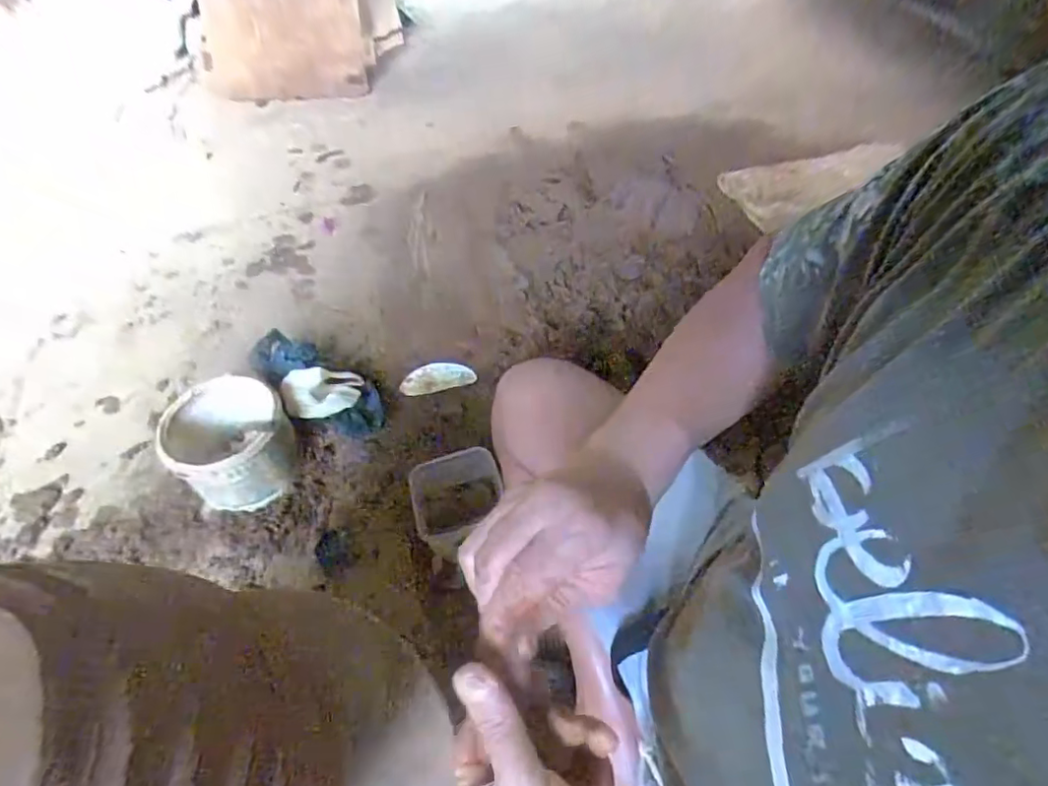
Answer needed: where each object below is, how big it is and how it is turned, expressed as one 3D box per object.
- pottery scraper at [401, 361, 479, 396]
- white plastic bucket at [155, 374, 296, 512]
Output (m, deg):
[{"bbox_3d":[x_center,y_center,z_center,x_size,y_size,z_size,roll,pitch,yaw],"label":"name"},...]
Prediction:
[{"bbox_3d":[-0.162,-0.029,1.073,0.137,0.013,0.058,-11,70,-9],"label":"pottery scraper"},{"bbox_3d":[-0.462,0.082,0.923,0.173,0.144,0.176,-2,52,2],"label":"white plastic bucket"}]

